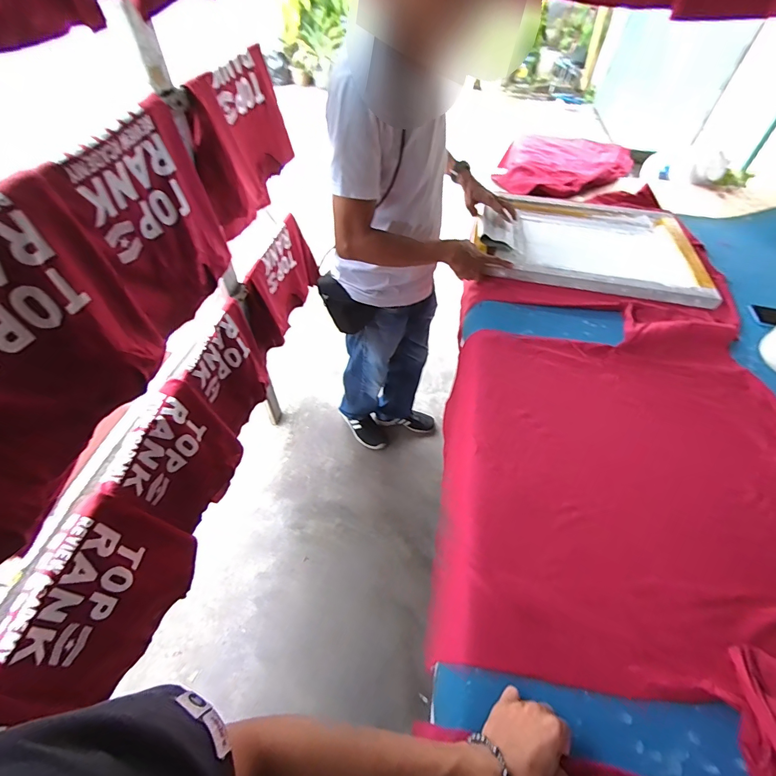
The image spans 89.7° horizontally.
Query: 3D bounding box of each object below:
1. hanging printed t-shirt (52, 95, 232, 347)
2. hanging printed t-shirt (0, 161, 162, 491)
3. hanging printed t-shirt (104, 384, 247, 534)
[{"bbox_3d":[-0.475,-0.327,0.821,0.074,0.361,0.373,7,50,2],"label":"hanging printed t-shirt"},{"bbox_3d":[-0.517,-0.098,0.612,0.094,0.339,0.370,5,50,0],"label":"hanging printed t-shirt"},{"bbox_3d":[-0.520,0.197,1.020,0.115,0.334,0.305,4,50,2],"label":"hanging printed t-shirt"}]

